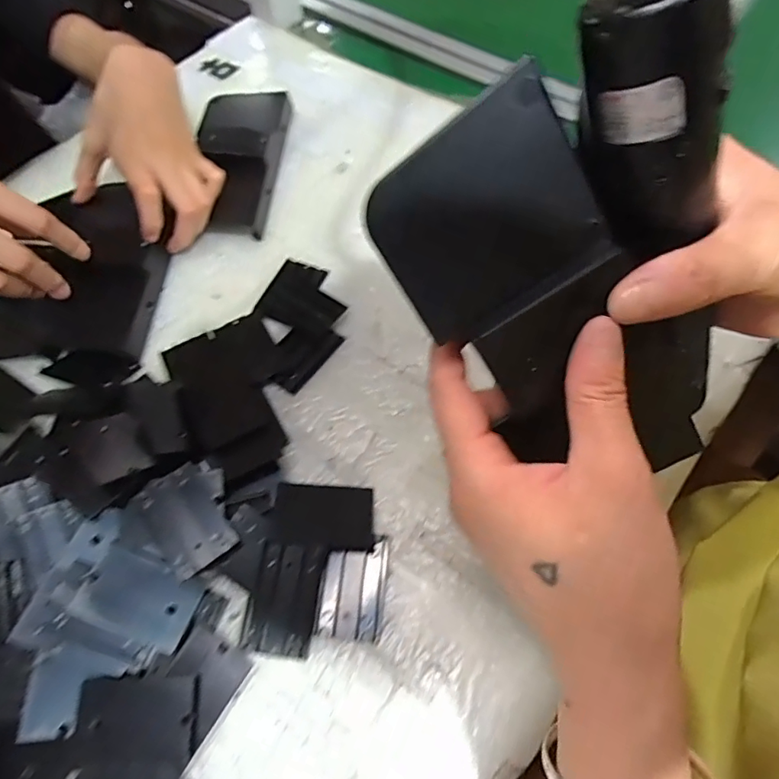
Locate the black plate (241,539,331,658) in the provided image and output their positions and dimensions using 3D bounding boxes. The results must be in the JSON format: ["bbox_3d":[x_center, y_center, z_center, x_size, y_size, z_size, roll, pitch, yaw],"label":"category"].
[{"bbox_3d":[-0.054,0.109,0.274,0.036,0.006,0.054,10,76,0],"label":"black plate"}]

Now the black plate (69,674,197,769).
[{"bbox_3d":[-0.122,0.159,0.250,0.055,0.004,0.038,0,70,-1],"label":"black plate"}]

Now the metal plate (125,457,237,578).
[{"bbox_3d":[-0.108,0.069,0.285,0.046,0.004,0.054,-33,74,-17],"label":"metal plate"}]

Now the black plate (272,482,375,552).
[{"bbox_3d":[-0.037,0.071,0.296,0.055,0.004,0.034,6,67,-5],"label":"black plate"}]

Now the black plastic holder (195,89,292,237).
[{"bbox_3d":[-0.126,-0.197,0.438,0.069,0.029,0.159,-1,62,2],"label":"black plastic holder"}]

